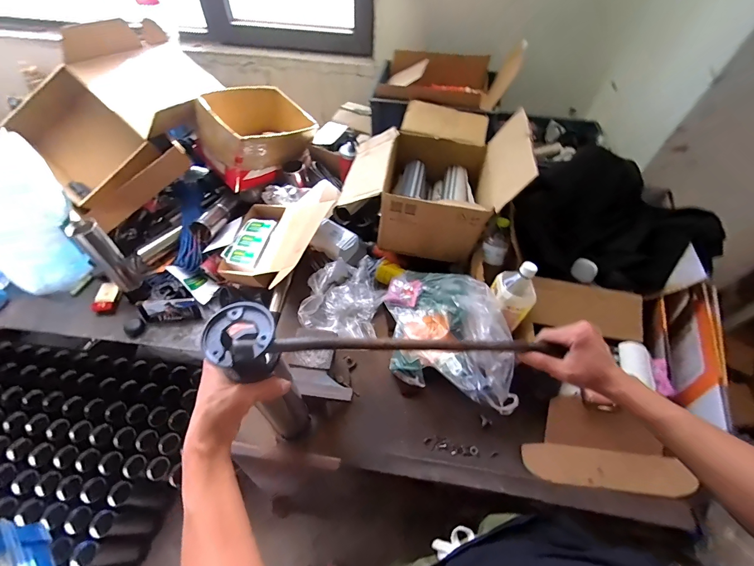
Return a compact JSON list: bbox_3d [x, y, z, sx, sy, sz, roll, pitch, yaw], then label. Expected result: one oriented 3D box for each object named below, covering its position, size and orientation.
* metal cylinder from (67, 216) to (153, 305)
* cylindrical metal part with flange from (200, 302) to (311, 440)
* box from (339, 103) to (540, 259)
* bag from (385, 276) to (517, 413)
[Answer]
[{"bbox_3d":[-0.748,-0.050,0.981,0.076,0.288,0.070,37,61,21],"label":"metal cylinder"},{"bbox_3d":[-0.149,0.144,0.477,0.071,0.295,0.065,30,57,23],"label":"cylindrical metal part with flange"},{"bbox_3d":[0.141,-0.316,0.949,0.417,0.279,0.412,8,54,3],"label":"box"},{"bbox_3d":[0.145,0.106,0.782,0.215,0.166,0.384,-16,57,-14],"label":"bag"}]

